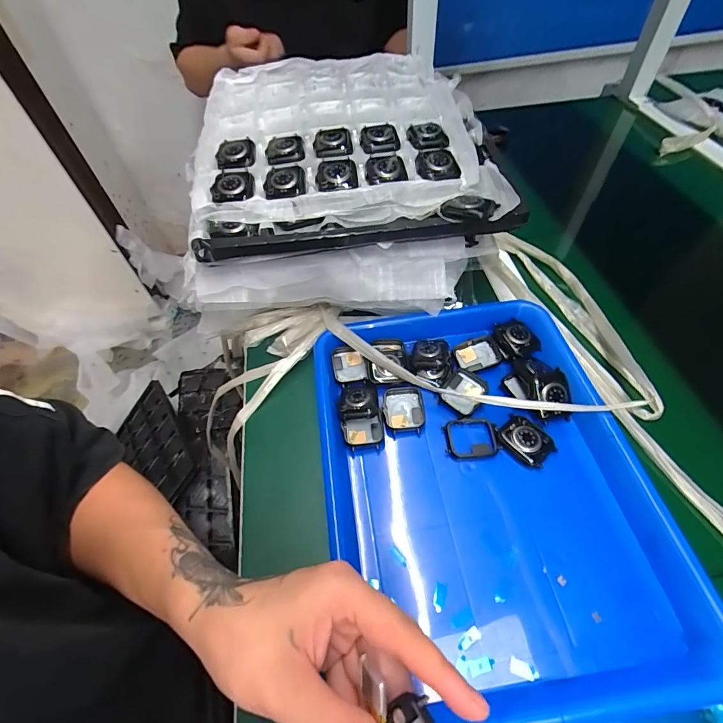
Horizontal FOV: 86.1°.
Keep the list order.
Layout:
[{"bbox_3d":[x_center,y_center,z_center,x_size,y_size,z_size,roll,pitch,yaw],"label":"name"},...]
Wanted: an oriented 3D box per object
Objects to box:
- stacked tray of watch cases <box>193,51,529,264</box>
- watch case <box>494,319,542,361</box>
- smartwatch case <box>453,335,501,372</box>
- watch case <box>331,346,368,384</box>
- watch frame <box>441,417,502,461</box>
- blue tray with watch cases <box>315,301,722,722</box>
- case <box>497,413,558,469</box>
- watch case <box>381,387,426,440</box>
[{"bbox_3d":[-0.022,-0.247,0.431,0.304,0.052,0.326,-6,54,1],"label":"stacked tray of watch cases"},{"bbox_3d":[0.161,-0.025,0.405,0.038,0.016,0.046,-15,54,-5],"label":"watch case"},{"bbox_3d":[0.121,-0.005,0.402,0.044,0.014,0.036,-14,54,-5],"label":"smartwatch case"},{"bbox_3d":[-0.012,0.004,0.405,0.035,0.018,0.042,-9,54,-2],"label":"watch case"},{"bbox_3d":[0.099,0.069,0.348,0.047,0.008,0.037,-6,54,1],"label":"watch frame"},{"bbox_3d":[0.096,0.087,0.328,0.252,0.027,0.322,-8,54,0],"label":"blue tray with watch cases"},{"bbox_3d":[0.145,0.070,0.342,0.035,0.008,0.044,-39,60,-21],"label":"case"},{"bbox_3d":[0.040,0.047,0.368,0.038,0.008,0.046,-6,54,1],"label":"watch case"}]

